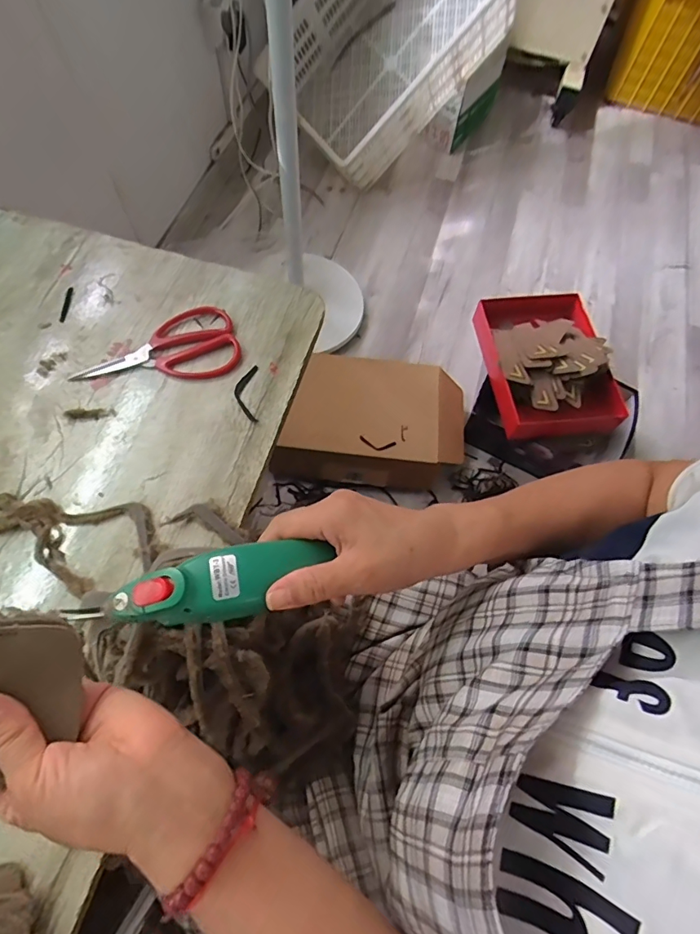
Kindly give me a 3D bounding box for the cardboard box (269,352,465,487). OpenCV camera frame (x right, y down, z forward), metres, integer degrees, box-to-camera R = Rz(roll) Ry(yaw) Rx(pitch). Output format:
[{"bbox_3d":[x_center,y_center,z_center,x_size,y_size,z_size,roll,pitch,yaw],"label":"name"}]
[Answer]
[{"bbox_3d":[0.055,-0.108,1.036,0.413,0.125,0.255,4,66,-1],"label":"cardboard box"}]

